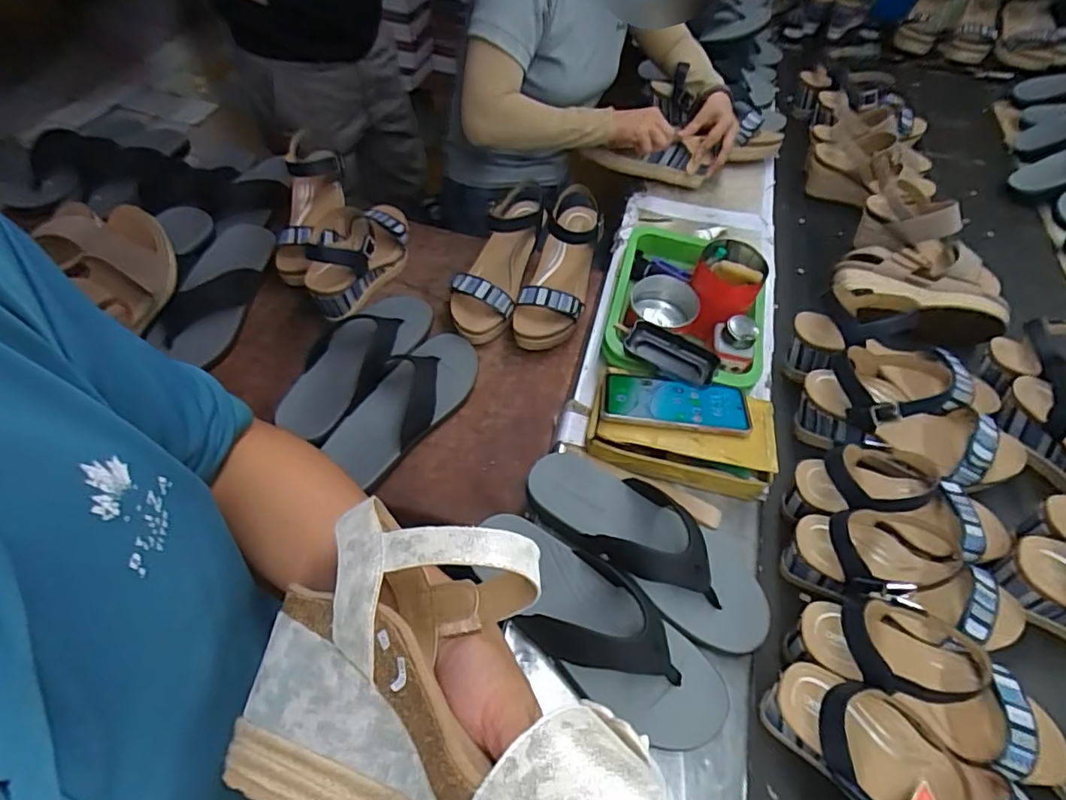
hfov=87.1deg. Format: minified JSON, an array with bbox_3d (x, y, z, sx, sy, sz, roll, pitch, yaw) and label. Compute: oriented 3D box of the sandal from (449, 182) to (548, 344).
[{"bbox_3d":[-0.054,-0.200,0.821,0.094,0.124,0.234,16,55,8],"label":"sandal"}]

